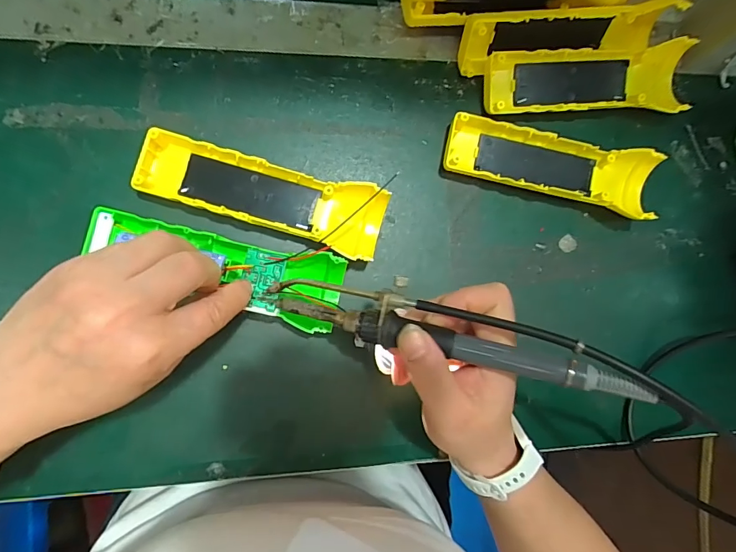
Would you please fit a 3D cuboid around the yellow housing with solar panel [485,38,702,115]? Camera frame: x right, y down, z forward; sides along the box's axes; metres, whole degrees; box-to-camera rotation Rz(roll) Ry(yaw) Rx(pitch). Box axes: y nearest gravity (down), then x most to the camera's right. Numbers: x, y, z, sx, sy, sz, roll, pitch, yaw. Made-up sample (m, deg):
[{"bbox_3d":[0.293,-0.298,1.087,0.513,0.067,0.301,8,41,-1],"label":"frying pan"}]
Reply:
[{"bbox_3d":[0.172,-0.148,0.328,0.164,0.027,0.047,-6,88,-8],"label":"yellow housing with solar panel"}]

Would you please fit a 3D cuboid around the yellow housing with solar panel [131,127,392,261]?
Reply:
[{"bbox_3d":[-0.070,-0.054,0.290,0.162,0.024,0.047,15,85,-7],"label":"yellow housing with solar panel"}]

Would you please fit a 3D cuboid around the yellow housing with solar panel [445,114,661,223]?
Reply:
[{"bbox_3d":[0.139,-0.085,0.321,0.160,0.024,0.050,14,85,-7],"label":"yellow housing with solar panel"}]

